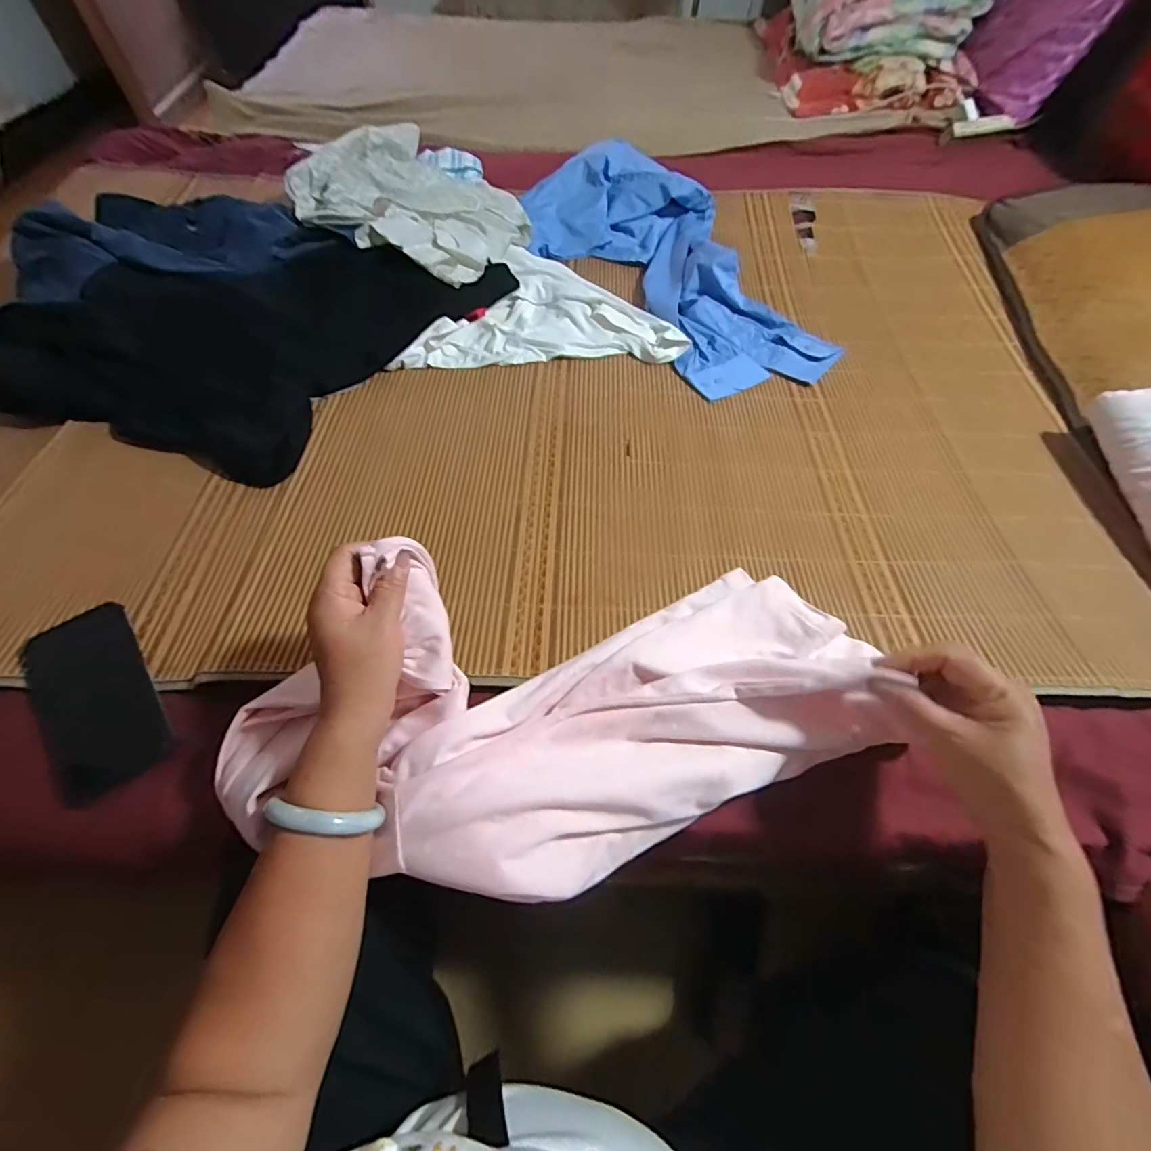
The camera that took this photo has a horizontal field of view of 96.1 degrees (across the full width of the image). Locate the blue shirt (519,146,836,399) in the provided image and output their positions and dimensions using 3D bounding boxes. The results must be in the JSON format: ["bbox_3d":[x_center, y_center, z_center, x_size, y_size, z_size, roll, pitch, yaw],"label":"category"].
[{"bbox_3d":[0.142,-0.515,0.828,0.307,0.078,0.611,-23,61,-14],"label":"blue shirt"}]

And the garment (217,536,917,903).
[{"bbox_3d":[0.010,0.094,0.396,0.515,0.125,0.225,-8,58,-11],"label":"garment"}]

